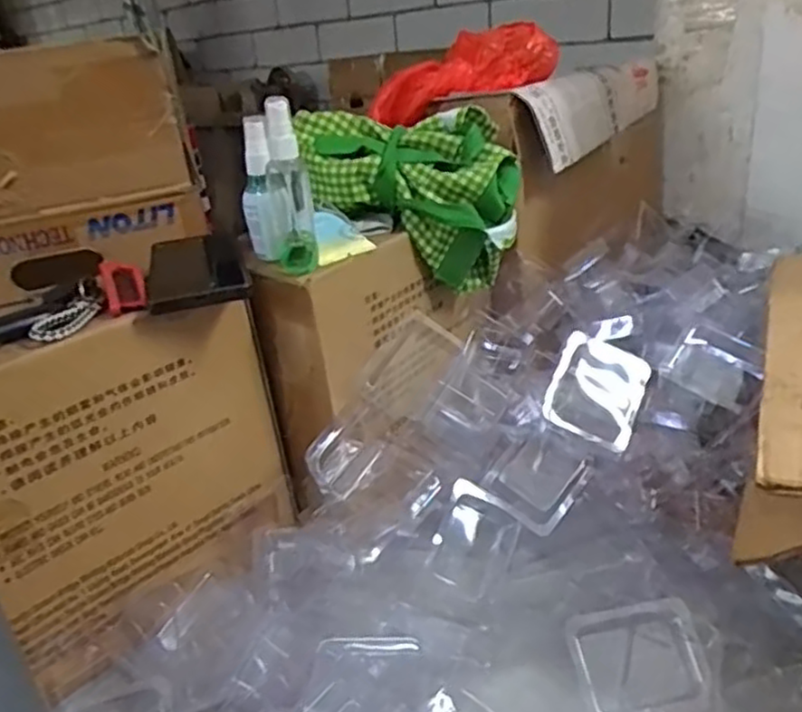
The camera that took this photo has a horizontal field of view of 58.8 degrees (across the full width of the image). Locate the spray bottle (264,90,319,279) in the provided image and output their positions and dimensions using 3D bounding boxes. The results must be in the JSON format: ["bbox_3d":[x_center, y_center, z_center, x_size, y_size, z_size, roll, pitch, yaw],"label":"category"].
[{"bbox_3d":[-0.093,-0.139,0.588,0.031,0.138,0.037,-12,25,-12],"label":"spray bottle"}]

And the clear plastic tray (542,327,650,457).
[{"bbox_3d":[0.168,0.030,0.604,0.078,0.085,0.016,25,-10,-2],"label":"clear plastic tray"}]

